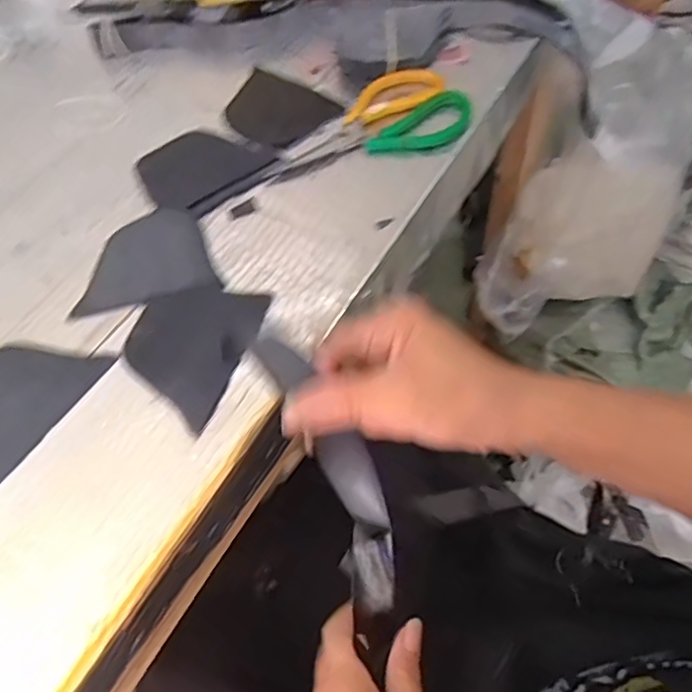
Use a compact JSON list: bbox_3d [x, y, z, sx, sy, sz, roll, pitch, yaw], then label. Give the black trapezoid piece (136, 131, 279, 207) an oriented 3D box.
[{"bbox_3d":[-0.131,-0.165,0.532,0.107,0.007,0.082,-33,62,-16],"label":"black trapezoid piece"}]

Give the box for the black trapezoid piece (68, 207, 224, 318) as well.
[{"bbox_3d":[-0.155,-0.068,0.455,0.100,0.004,0.083,-14,58,-4],"label":"black trapezoid piece"}]

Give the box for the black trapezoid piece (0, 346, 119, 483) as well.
[{"bbox_3d":[-0.233,0.035,0.419,0.082,0.004,0.106,27,64,19],"label":"black trapezoid piece"}]

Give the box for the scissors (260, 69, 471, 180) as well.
[{"bbox_3d":[0.018,-0.195,0.528,0.193,0.016,0.080,-24,59,-10],"label":"scissors"}]

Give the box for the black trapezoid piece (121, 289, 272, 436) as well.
[{"bbox_3d":[-0.115,-0.003,0.432,0.087,0.009,0.109,16,61,12],"label":"black trapezoid piece"}]

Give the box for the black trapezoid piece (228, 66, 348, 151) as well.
[{"bbox_3d":[-0.067,-0.226,0.565,0.104,0.008,0.083,36,69,22],"label":"black trapezoid piece"}]

